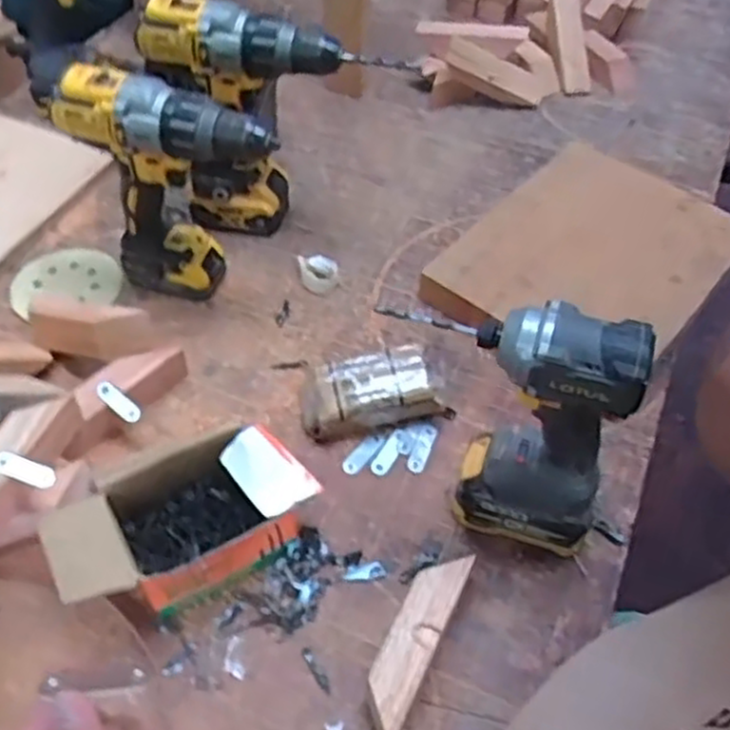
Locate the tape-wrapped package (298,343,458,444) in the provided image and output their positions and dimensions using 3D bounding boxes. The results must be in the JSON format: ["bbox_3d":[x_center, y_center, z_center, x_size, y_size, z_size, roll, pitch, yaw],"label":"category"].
[{"bbox_3d":[0.010,0.027,0.743,0.146,0.051,0.067,-7,51,-8],"label":"tape-wrapped package"}]

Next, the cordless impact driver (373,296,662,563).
[{"bbox_3d":[0.108,0.046,0.609,0.194,0.238,0.064,16,52,11],"label":"cordless impact driver"}]

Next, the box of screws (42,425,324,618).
[{"bbox_3d":[-0.151,0.131,0.637,0.199,0.074,0.107,-25,55,-21],"label":"box of screws"}]

